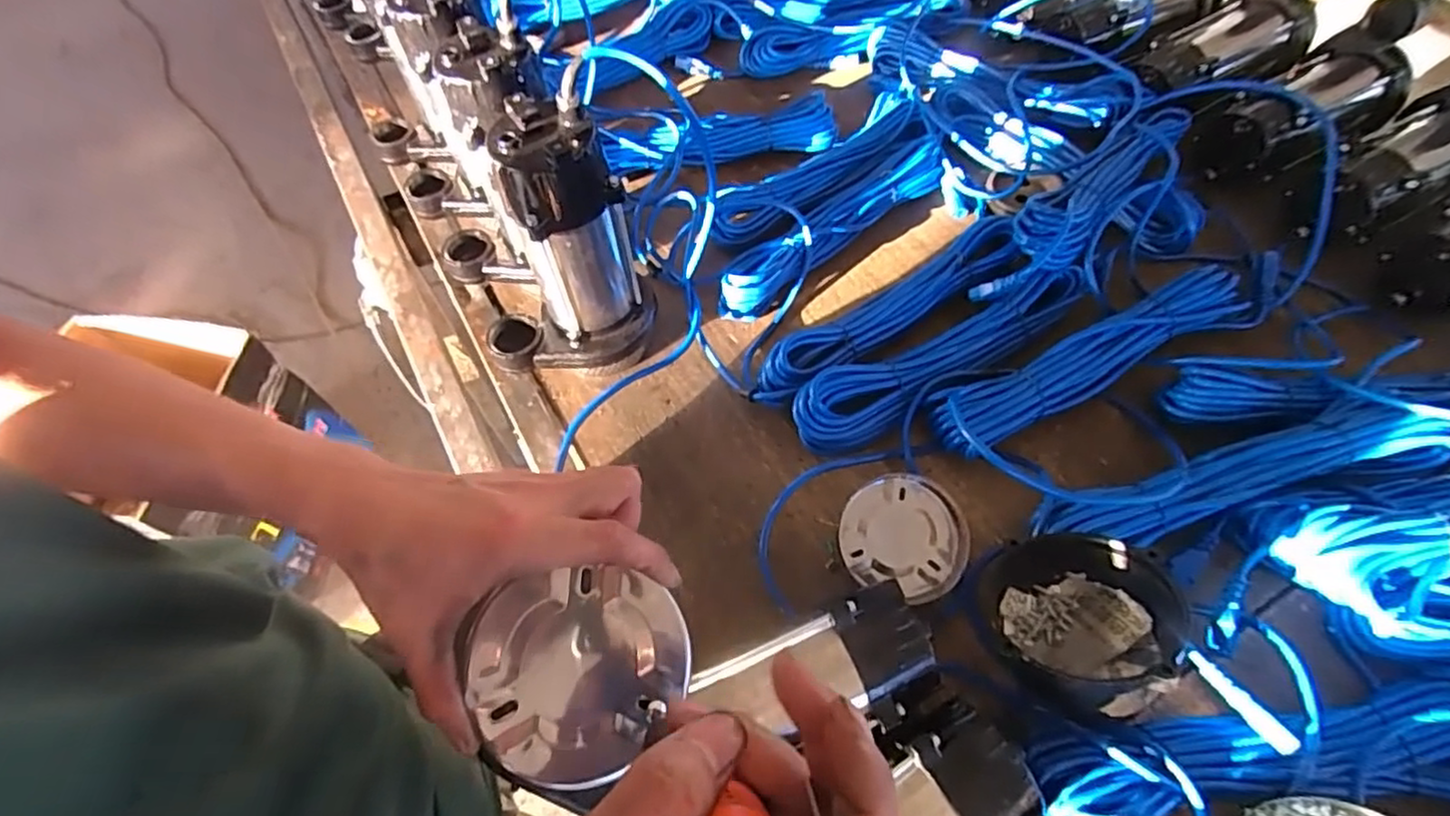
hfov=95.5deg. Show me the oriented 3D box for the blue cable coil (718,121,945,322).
[{"bbox_3d":[0.131,-0.226,0.775,0.369,0.054,0.073,-40,65,-20],"label":"blue cable coil"}]

